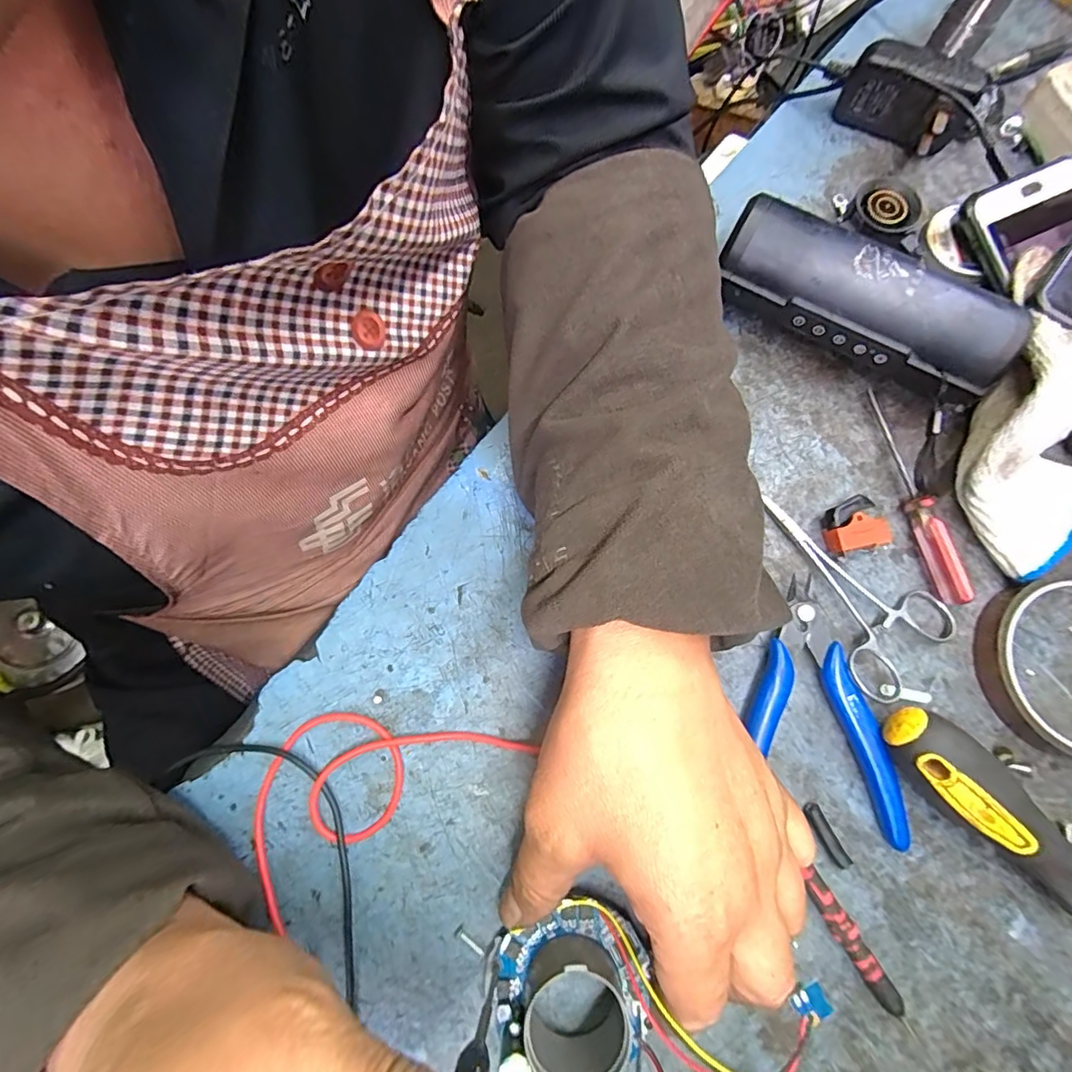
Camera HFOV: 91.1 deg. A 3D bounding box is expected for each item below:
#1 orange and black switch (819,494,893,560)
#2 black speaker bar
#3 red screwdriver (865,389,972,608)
[{"bbox_3d":[0.164,-0.005,0.273,0.027,0.016,0.027,-16,77,-5],"label":"orange and black switch"},{"bbox_3d":[0.168,-0.122,0.282,0.148,0.054,0.052,26,78,5],"label":"black speaker bar"},{"bbox_3d":[0.200,-0.023,0.279,0.011,0.014,0.119,-11,77,-3],"label":"red screwdriver"}]

